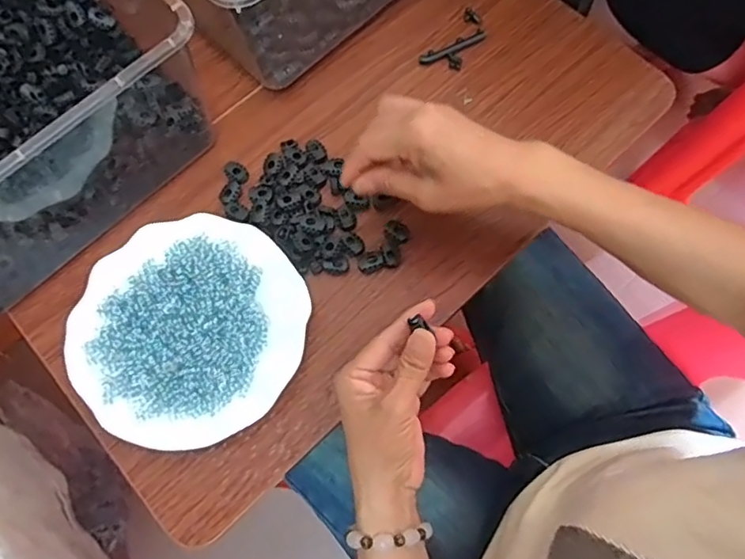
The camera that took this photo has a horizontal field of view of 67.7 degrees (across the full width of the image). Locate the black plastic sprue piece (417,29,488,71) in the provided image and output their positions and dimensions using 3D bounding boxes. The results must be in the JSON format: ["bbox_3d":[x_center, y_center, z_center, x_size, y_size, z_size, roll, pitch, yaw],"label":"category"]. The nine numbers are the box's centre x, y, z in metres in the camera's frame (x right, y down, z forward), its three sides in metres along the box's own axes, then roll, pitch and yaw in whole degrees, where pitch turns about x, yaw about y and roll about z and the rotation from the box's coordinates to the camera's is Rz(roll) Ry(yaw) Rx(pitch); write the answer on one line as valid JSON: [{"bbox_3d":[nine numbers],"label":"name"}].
[{"bbox_3d":[0.082,-0.219,0.539,0.069,0.004,0.030,-25,73,-6],"label":"black plastic sprue piece"}]

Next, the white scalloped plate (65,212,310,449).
[{"bbox_3d":[-0.147,0.038,0.450,0.177,0.021,0.179,-1,72,2],"label":"white scalloped plate"}]

